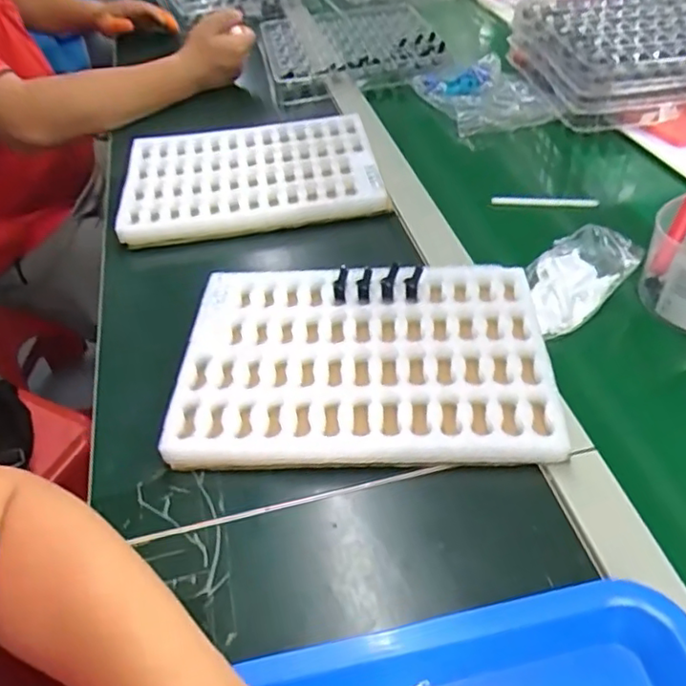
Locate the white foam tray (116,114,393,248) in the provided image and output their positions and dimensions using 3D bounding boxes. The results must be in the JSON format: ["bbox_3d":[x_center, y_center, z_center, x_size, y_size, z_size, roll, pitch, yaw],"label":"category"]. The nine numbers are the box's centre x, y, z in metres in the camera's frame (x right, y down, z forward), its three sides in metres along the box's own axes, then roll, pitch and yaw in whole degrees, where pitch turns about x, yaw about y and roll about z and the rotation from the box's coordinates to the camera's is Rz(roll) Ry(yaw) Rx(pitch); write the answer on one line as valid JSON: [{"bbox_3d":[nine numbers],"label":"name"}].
[{"bbox_3d":[-0.100,-0.184,0.683,0.266,0.034,0.177,-8,44,-4],"label":"white foam tray"}]

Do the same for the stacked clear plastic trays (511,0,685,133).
[{"bbox_3d":[0.376,-0.379,0.793,0.251,0.062,0.251,-8,44,-4],"label":"stacked clear plastic trays"}]

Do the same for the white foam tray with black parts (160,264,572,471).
[{"bbox_3d":[0.016,0.013,0.482,0.269,0.033,0.186,-2,44,3],"label":"white foam tray with black parts"}]

